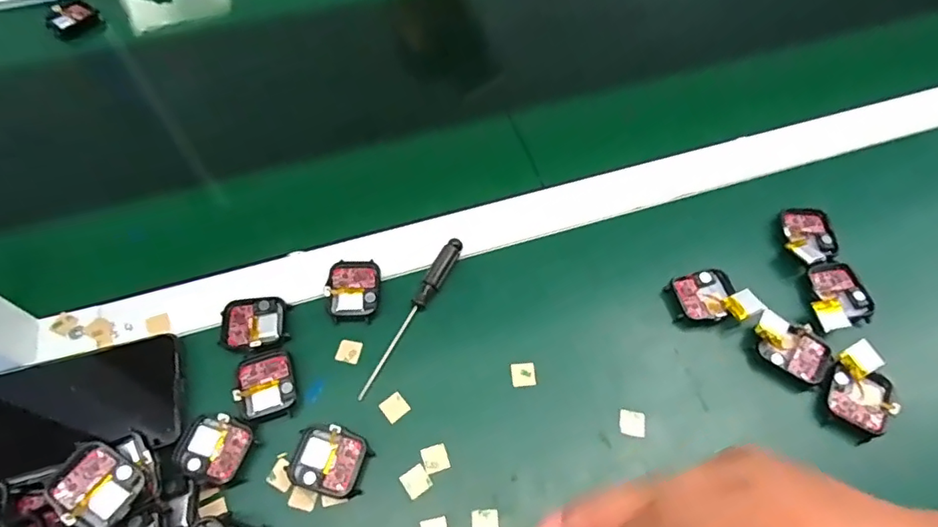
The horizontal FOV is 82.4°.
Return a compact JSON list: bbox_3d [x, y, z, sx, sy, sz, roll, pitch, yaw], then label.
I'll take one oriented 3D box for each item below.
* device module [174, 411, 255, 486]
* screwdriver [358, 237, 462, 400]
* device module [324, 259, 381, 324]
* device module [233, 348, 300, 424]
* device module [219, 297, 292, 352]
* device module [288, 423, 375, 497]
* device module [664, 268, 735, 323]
[{"bbox_3d":[-0.158,0.114,0.331,0.040,0.008,0.038,19,62,10],"label":"device module"},{"bbox_3d":[-0.039,0.035,0.376,0.011,0.011,0.131,25,63,13],"label":"screwdriver"},{"bbox_3d":[-0.083,0.020,0.387,0.037,0.008,0.045,-1,60,-1],"label":"device module"},{"bbox_3d":[-0.133,0.080,0.351,0.037,0.005,0.044,-18,62,-11],"label":"device module"},{"bbox_3d":[-0.149,0.042,0.373,0.045,0.006,0.037,-7,61,-5],"label":"device module"},{"bbox_3d":[-0.086,0.120,0.330,0.045,0.010,0.037,16,61,8],"label":"device module"},{"bbox_3d":[0.170,0.024,0.387,0.046,0.015,0.038,-19,62,-11],"label":"device module"}]

